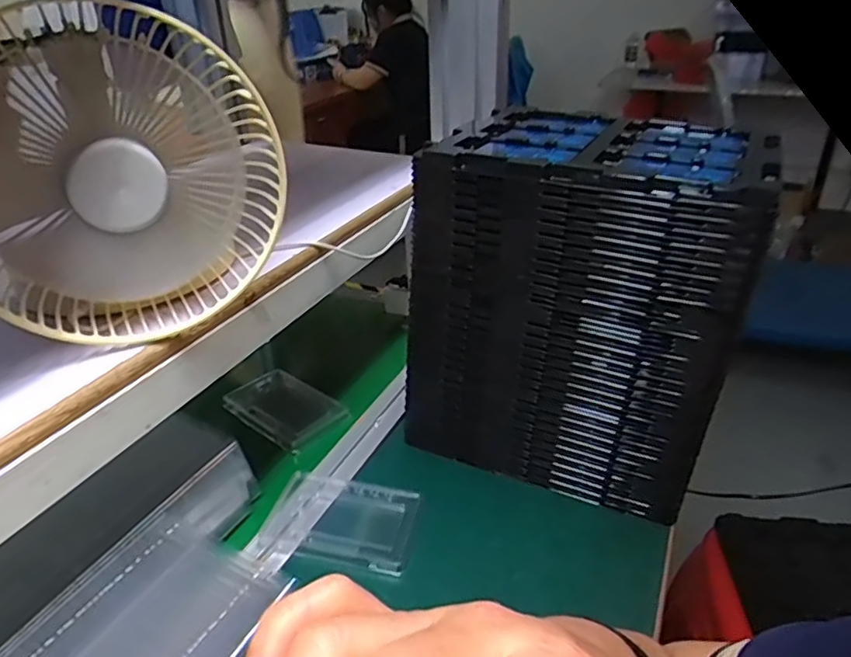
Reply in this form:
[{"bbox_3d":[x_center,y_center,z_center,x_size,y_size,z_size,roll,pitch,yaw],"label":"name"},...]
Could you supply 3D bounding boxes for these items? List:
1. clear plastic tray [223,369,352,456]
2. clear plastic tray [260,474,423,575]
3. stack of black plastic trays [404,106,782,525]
[{"bbox_3d":[-0.163,0.090,0.690,0.127,0.022,0.085,19,36,33],"label":"clear plastic tray"},{"bbox_3d":[-0.077,0.177,0.555,0.134,0.014,0.087,6,31,14],"label":"clear plastic tray"},{"bbox_3d":[0.152,-0.030,0.600,0.282,0.311,0.211,12,33,24],"label":"stack of black plastic trays"}]

